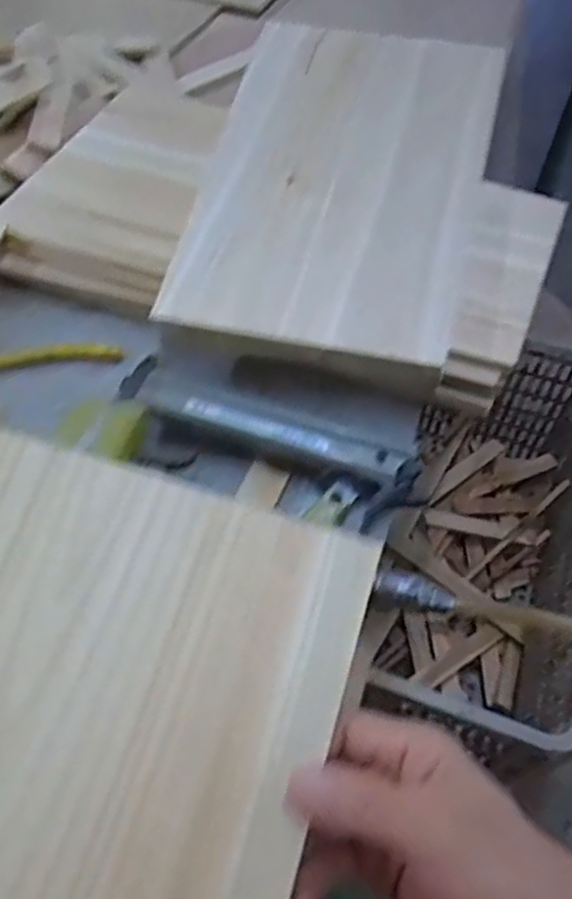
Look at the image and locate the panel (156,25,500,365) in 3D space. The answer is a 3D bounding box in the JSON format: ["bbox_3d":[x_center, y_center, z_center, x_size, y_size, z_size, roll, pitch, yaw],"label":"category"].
[{"bbox_3d":[0.050,-0.238,0.568,0.217,0.015,0.418,12,56,6],"label":"panel"}]

